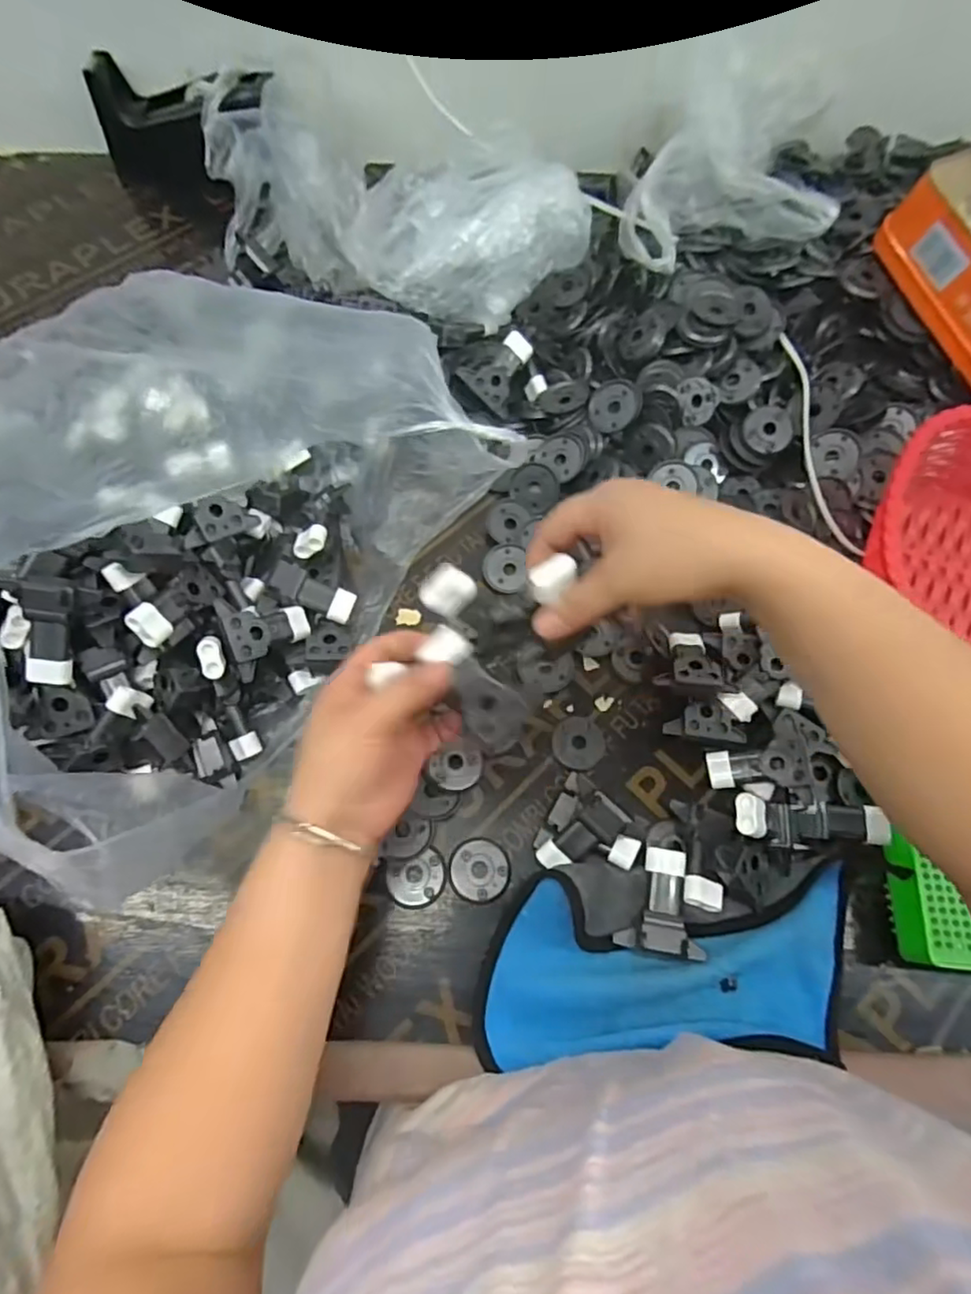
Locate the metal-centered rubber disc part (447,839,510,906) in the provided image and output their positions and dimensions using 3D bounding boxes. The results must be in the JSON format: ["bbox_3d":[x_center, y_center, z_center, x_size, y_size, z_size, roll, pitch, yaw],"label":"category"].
[{"bbox_3d":[-0.004,0.150,0.418,0.040,0.004,0.040,1,66,-1],"label":"metal-centered rubber disc part"}]

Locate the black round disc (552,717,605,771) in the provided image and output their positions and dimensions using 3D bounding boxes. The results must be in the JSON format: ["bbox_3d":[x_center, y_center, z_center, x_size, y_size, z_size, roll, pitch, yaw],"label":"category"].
[{"bbox_3d":[0.068,0.071,0.458,0.037,0.007,0.039,1,66,-1],"label":"black round disc"}]

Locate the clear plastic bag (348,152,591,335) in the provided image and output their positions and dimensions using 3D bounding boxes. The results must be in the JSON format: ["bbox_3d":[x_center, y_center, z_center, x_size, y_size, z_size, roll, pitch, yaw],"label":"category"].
[{"bbox_3d":[-0.013,-0.349,0.541,0.201,0.076,0.106,-10,69,-6],"label":"clear plastic bag"}]

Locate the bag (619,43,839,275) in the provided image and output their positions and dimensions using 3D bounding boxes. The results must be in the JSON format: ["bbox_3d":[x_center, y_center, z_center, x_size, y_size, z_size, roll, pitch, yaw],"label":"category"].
[{"bbox_3d":[0.201,-0.396,0.520,0.166,0.099,0.135,17,69,5],"label":"bag"}]

